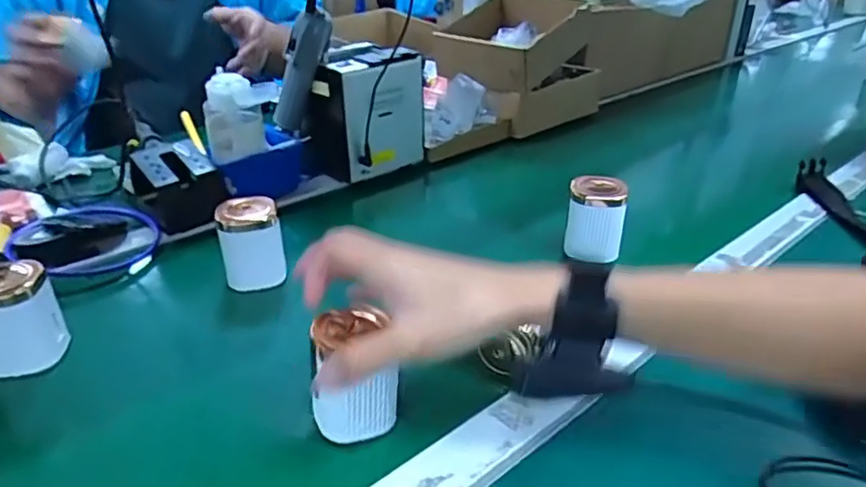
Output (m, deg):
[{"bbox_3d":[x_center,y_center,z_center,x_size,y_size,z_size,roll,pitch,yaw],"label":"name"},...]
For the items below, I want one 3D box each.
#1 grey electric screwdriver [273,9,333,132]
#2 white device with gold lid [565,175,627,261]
[{"bbox_3d":[-0.154,-0.195,0.695,0.031,0.160,0.034,39,41,11],"label":"grey electric screwdriver"},{"bbox_3d":[0.159,-0.024,0.593,0.054,0.068,0.053,7,30,11],"label":"white device with gold lid"}]

